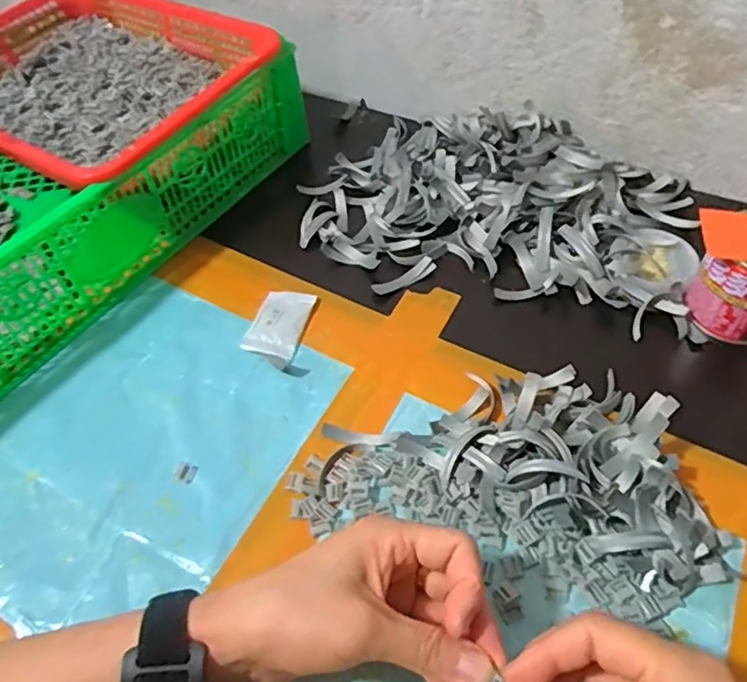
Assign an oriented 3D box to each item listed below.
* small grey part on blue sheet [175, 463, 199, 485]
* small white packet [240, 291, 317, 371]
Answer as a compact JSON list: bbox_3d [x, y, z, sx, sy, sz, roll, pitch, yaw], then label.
[{"bbox_3d":[-0.122,0.086,0.393,0.013,0.004,0.013,9,53,12],"label":"small grey part on blue sheet"},{"bbox_3d":[-0.072,-0.011,0.462,0.039,0.009,0.072,9,53,11],"label":"small white packet"}]

